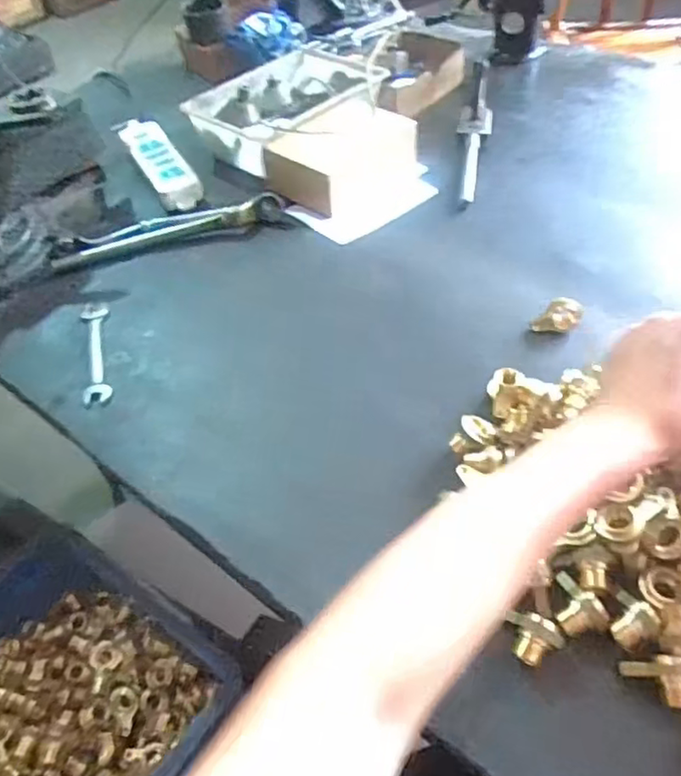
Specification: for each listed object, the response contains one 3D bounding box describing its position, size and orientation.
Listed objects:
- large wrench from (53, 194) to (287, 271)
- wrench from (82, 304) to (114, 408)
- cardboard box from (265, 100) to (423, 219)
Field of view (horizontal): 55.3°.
[{"bbox_3d":[-0.207,-0.196,0.789,0.276,0.021,0.053,-16,48,-7],"label":"large wrench"},{"bbox_3d":[-0.254,-0.039,0.677,0.028,0.004,0.157,-16,48,-7],"label":"wrench"},{"bbox_3d":[0.005,-0.298,0.823,0.185,0.055,0.123,-39,55,-25],"label":"cardboard box"}]

